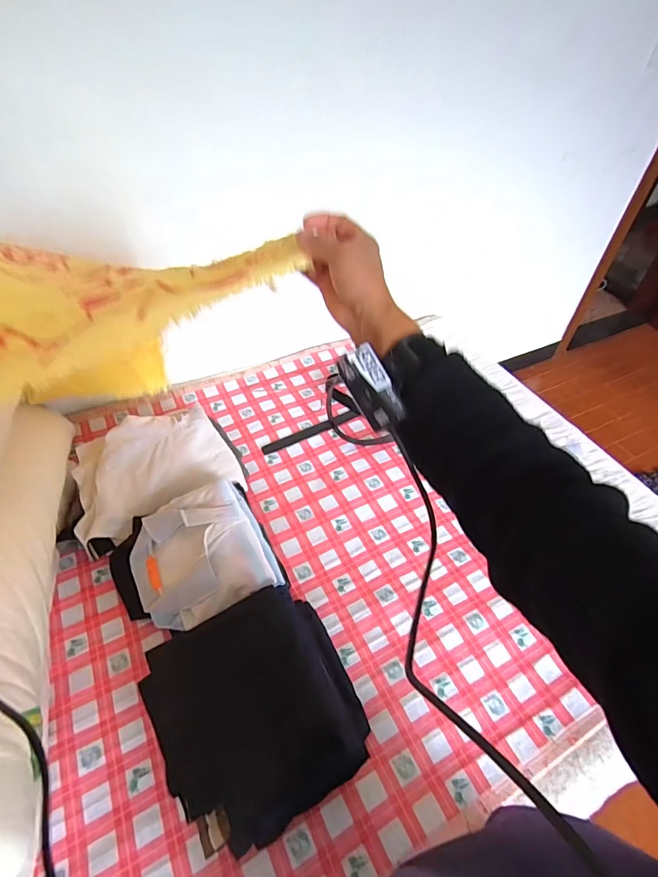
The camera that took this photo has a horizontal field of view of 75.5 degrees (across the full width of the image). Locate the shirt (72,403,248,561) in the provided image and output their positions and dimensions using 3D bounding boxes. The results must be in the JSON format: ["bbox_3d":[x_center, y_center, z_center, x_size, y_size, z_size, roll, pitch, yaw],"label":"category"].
[{"bbox_3d":[-0.404,0.067,1.013,0.363,0.101,0.308,-16,50,-16],"label":"shirt"}]

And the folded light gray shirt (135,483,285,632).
[{"bbox_3d":[-0.264,0.235,0.859,0.258,0.080,0.256,-28,62,-6],"label":"folded light gray shirt"}]

